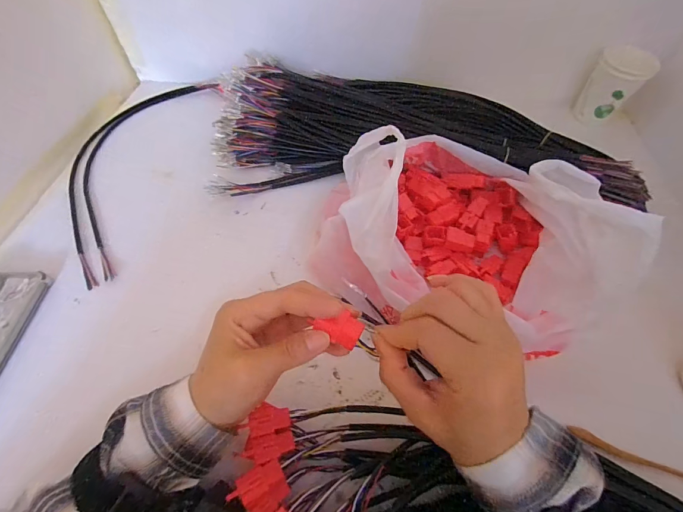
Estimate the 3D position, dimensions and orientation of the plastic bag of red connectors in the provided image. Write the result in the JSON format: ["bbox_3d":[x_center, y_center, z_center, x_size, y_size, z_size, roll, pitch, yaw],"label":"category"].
[{"bbox_3d":[0.112,-0.042,0.335,0.249,0.121,0.215,12,56,3],"label":"plastic bag of red connectors"}]

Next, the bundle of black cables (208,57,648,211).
[{"bbox_3d":[0.097,-0.162,0.457,0.510,0.065,0.225,7,56,0],"label":"bundle of black cables"}]

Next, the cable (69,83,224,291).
[{"bbox_3d":[-0.279,-0.127,0.443,0.144,0.025,0.343,11,56,3],"label":"cable"}]

